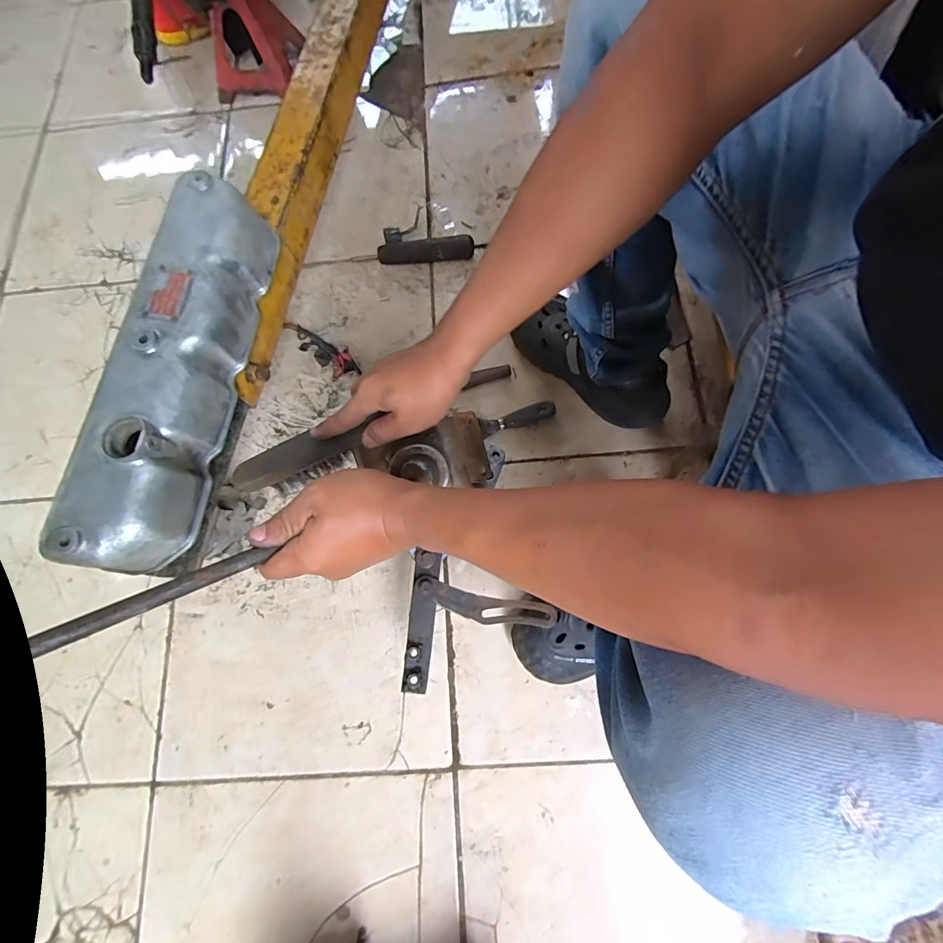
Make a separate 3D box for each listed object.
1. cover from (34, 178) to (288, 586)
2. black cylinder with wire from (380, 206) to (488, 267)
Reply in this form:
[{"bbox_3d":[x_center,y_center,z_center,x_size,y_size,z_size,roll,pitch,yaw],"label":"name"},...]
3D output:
[{"bbox_3d":[-0.341,-0.126,0.513,0.100,0.095,0.471,5,75,5],"label":"cover"},{"bbox_3d":[-0.077,-0.429,0.784,0.184,0.031,0.103,-4,74,3],"label":"black cylinder with wire"}]

